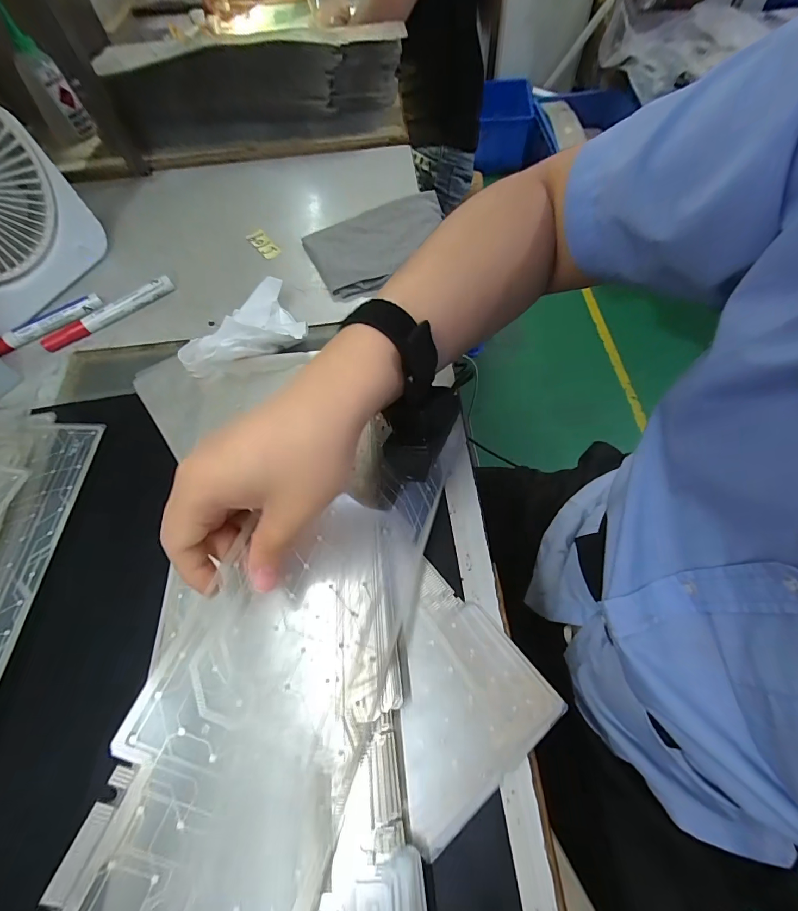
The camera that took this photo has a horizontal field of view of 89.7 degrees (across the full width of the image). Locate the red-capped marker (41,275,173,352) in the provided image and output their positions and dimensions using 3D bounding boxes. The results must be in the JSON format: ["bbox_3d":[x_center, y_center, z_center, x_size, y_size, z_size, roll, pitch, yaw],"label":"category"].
[{"bbox_3d":[-0.302,-0.150,0.421,0.138,0.018,0.015,-36,65,-15],"label":"red-capped marker"}]

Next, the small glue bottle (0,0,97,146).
[{"bbox_3d":[-0.515,-0.546,0.571,0.061,0.162,0.048,-35,63,-17],"label":"small glue bottle"}]

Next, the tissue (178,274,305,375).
[{"bbox_3d":[-0.144,-0.121,0.376,0.105,0.045,0.100,-17,61,-5],"label":"tissue"}]

